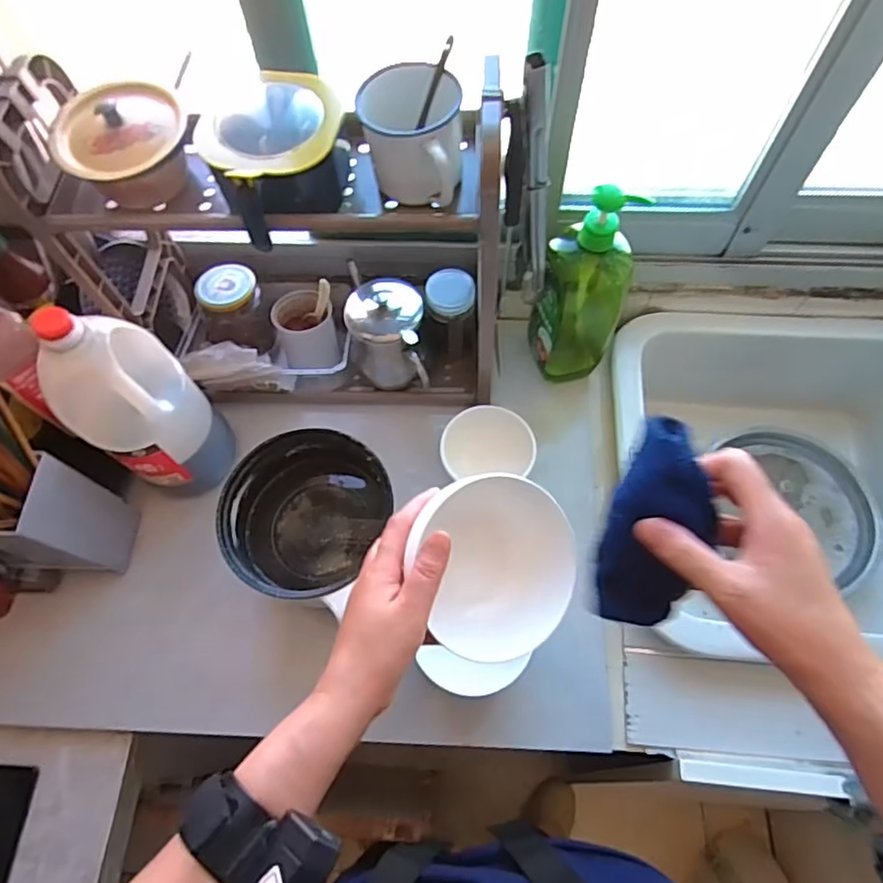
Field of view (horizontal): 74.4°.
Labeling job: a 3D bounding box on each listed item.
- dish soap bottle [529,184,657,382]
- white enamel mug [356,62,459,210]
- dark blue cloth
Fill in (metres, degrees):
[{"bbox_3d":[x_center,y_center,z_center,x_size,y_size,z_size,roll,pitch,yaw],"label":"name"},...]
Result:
[{"bbox_3d":[0.165,-0.172,0.663,0.100,0.259,0.071,6,65,4],"label":"dish soap bottle"},{"bbox_3d":[-0.024,-0.245,0.483,0.081,0.076,0.094,1,65,2],"label":"white enamel mug"},{"bbox_3d":[0.128,0.054,0.346,0.050,0.129,0.037,10,22,6],"label":"dark blue cloth"}]

